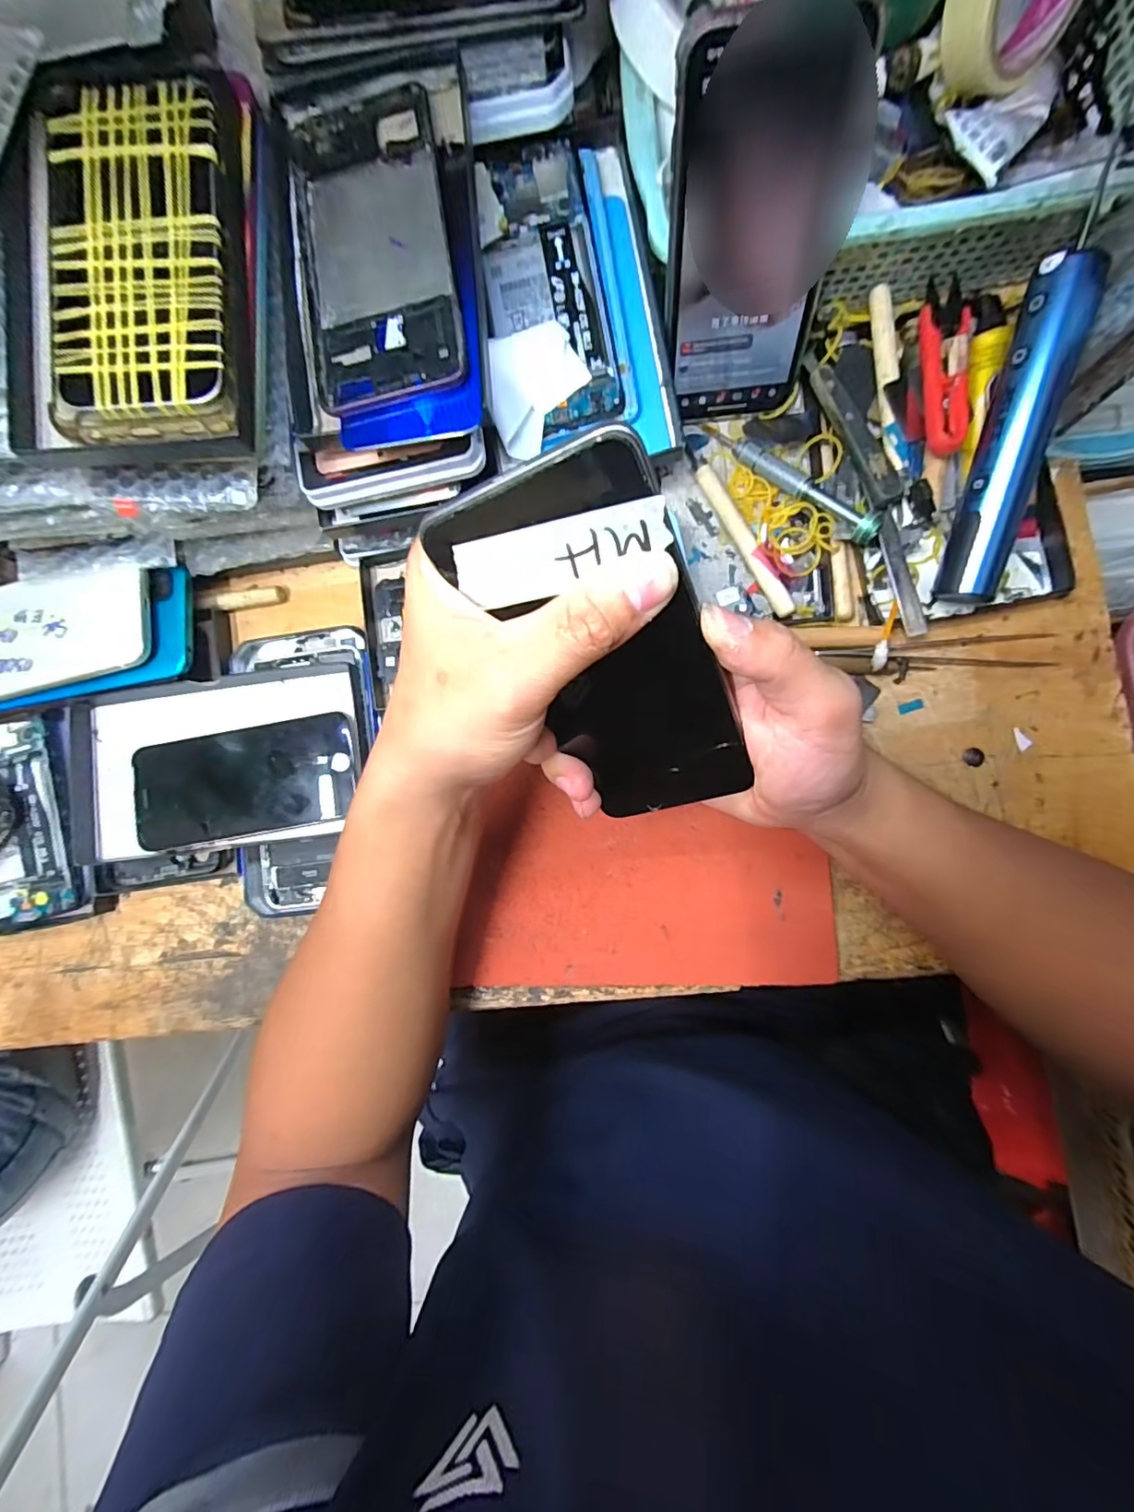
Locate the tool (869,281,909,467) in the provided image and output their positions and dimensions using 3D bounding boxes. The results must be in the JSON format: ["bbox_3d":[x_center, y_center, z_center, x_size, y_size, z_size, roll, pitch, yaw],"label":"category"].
[{"bbox_3d":[0.182,-0.213,0.304,0.011,0.010,0.103,-6,86,5],"label":"tool"}]

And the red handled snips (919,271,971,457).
[{"bbox_3d":[0.207,-0.214,0.294,0.025,0.009,0.100,4,87,6],"label":"red handled snips"}]

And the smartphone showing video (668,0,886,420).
[{"bbox_3d":[0.088,-0.240,0.260,0.074,0.149,0.006,-3,63,7],"label":"smartphone showing video"}]

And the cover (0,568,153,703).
[{"bbox_3d":[-0.324,-0.073,0.328,0.145,0.011,0.071,-14,83,-2],"label":"cover"}]

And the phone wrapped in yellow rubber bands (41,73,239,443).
[{"bbox_3d":[-0.186,-0.217,0.234,0.076,0.017,0.156,-5,86,5],"label":"phone wrapped in yellow rubber bands"}]

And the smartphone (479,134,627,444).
[{"bbox_3d":[-0.012,-0.256,0.295,0.063,0.008,0.149,-12,90,1],"label":"smartphone"}]

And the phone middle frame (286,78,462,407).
[{"bbox_3d":[-0.092,-0.243,0.258,0.073,0.007,0.151,-10,86,5],"label":"phone middle frame"}]

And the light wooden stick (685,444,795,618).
[{"bbox_3d":[0.102,-0.135,0.320,0.011,0.008,0.119,-29,84,3],"label":"light wooden stick"}]

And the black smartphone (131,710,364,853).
[{"bbox_3d":[-0.194,0.016,0.327,0.132,0.009,0.064,-11,91,-6],"label":"black smartphone"}]

